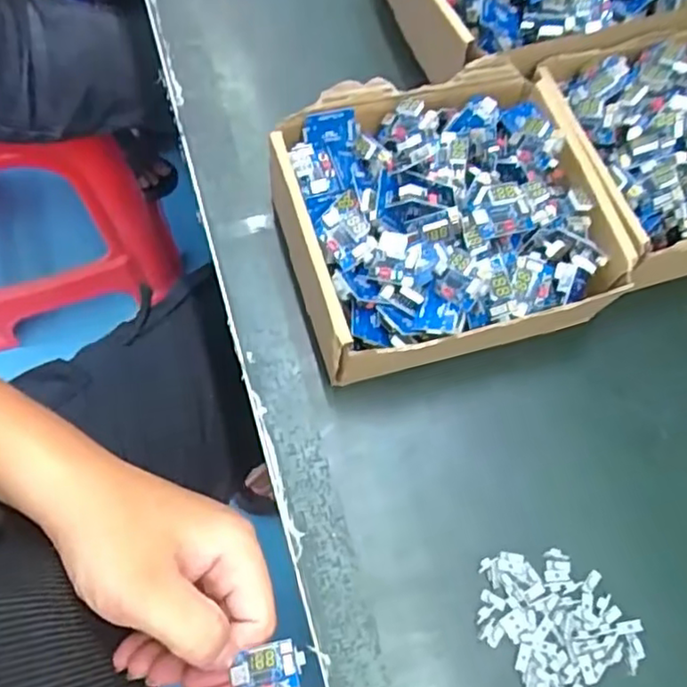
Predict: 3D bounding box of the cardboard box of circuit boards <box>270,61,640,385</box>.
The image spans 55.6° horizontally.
[{"bbox_3d":[0.054,-0.067,0.362,0.172,0.065,0.153,-14,68,-10],"label":"cardboard box of circuit boards"}]

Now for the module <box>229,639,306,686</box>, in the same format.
[{"bbox_3d":[-0.035,0.151,0.301,0.034,0.010,0.021,-12,68,-6],"label":"module"}]

